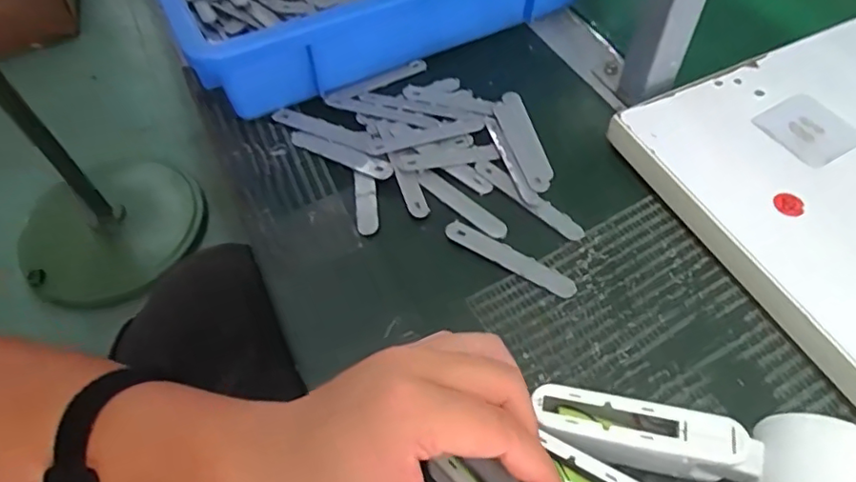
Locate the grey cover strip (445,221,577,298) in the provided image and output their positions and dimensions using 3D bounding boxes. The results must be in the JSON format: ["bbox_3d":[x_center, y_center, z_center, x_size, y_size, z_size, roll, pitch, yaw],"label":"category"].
[{"bbox_3d":[0.055,0.011,0.392,0.094,0.005,0.015,27,61,19],"label":"grey cover strip"}]

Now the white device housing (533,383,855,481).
[{"bbox_3d":[0.138,0.104,0.295,0.159,0.057,0.055,20,59,15],"label":"white device housing"}]

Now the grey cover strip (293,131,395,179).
[{"bbox_3d":[-0.069,-0.069,0.445,0.094,0.007,0.014,25,61,18],"label":"grey cover strip"}]

